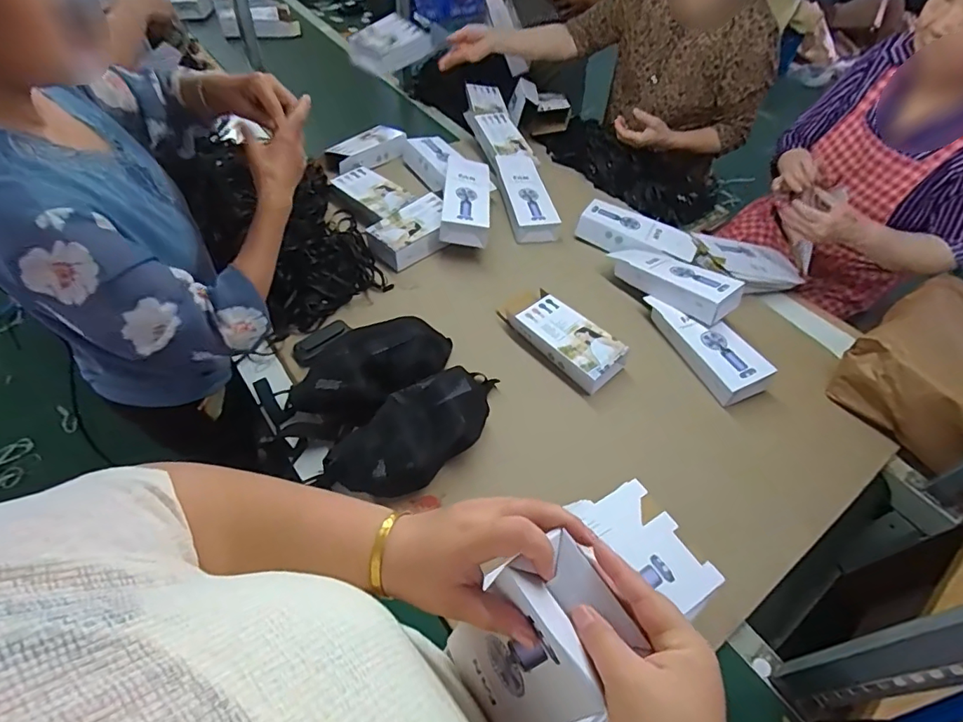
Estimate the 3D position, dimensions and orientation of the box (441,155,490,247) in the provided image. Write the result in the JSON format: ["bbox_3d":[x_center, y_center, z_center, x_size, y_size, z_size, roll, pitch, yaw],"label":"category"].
[{"bbox_3d":[-0.031,-0.345,1.070,0.095,0.052,0.256,3,53,-2],"label":"box"}]

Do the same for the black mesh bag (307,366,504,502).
[{"bbox_3d":[-0.091,0.105,0.768,0.142,0.070,0.315,39,59,22],"label":"black mesh bag"}]

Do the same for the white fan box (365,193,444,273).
[{"bbox_3d":[-0.143,-0.274,1.063,0.184,0.056,0.110,-34,62,-26],"label":"white fan box"}]

